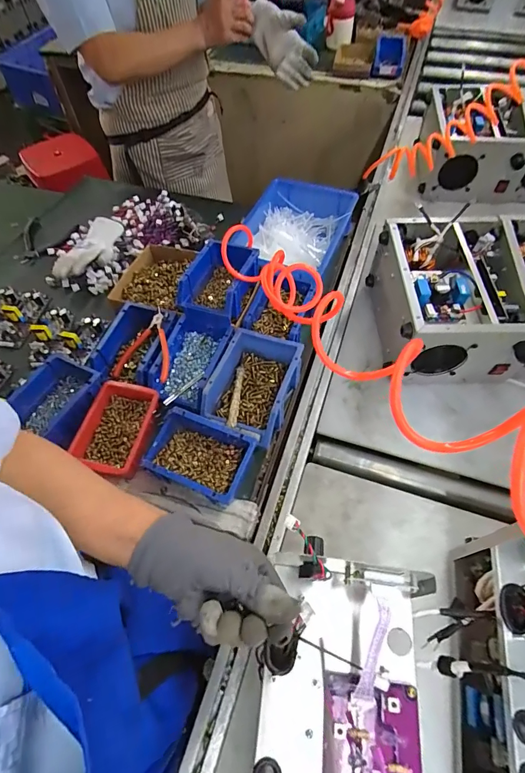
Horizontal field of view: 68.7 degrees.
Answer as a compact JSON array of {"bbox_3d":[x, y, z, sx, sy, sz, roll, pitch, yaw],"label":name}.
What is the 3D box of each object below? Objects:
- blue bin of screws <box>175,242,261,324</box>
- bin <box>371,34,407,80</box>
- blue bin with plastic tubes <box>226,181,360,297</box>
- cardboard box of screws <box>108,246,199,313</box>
[{"bbox_3d":[-0.076,-0.187,0.711,0.103,0.091,0.155,14,60,11],"label":"blue bin of screws"},{"bbox_3d":[0.440,-1.141,1.323,0.103,0.074,0.152,12,60,10],"label":"bin"},{"bbox_3d":[0.071,-0.327,0.853,0.204,0.088,0.299,18,61,13],"label":"blue bin with plastic tubes"},{"bbox_3d":[-0.214,-0.211,0.795,0.145,0.052,0.183,7,59,6],"label":"cardboard box of screws"}]

